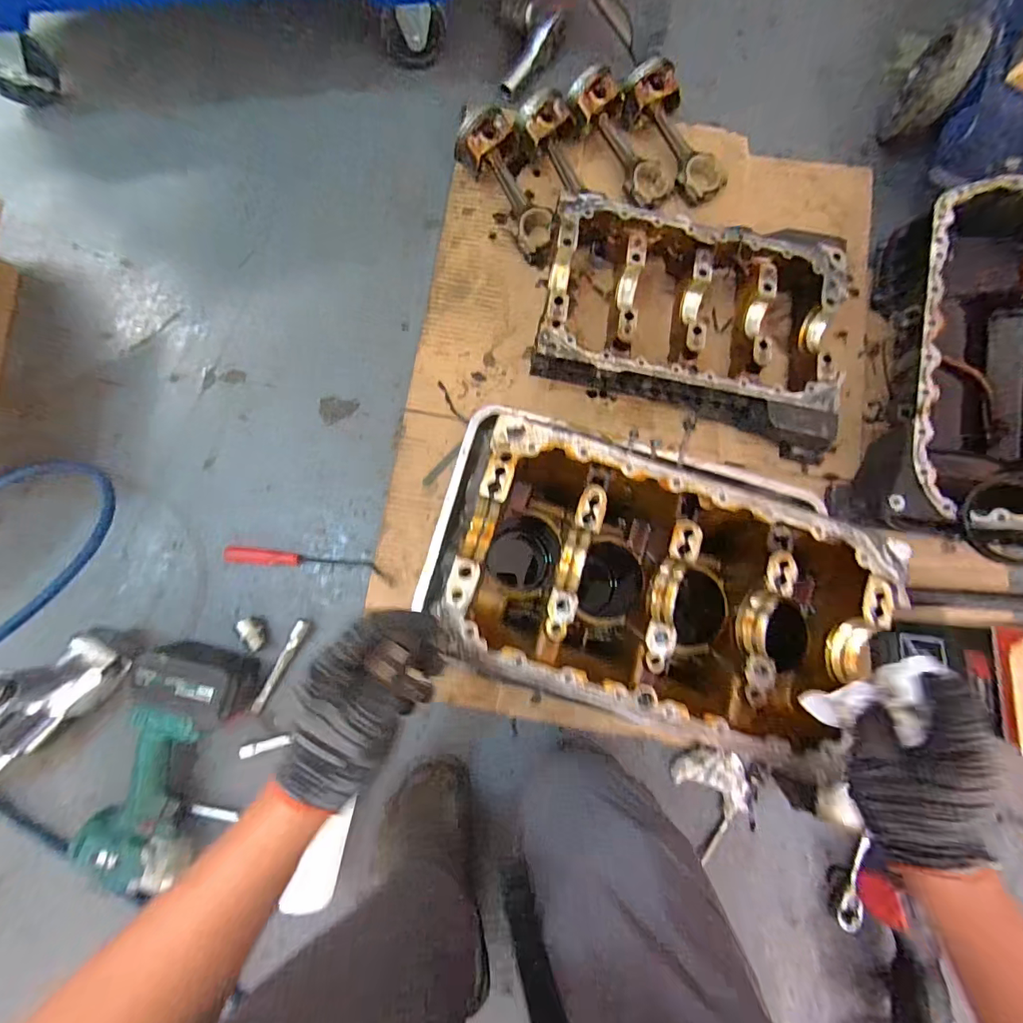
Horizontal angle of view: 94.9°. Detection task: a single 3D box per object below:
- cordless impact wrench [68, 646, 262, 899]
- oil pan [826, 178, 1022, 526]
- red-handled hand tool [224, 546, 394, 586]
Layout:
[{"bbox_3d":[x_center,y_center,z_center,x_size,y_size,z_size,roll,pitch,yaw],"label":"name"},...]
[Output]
[{"bbox_3d":[-0.403,0.294,0.556,0.122,0.075,0.264,17,81,-1],"label":"cordless impact wrench"},{"bbox_3d":[0.649,-0.185,0.649,0.276,0.192,0.483,16,81,-1],"label":"oil pan"},{"bbox_3d":[-0.271,0.071,0.630,0.230,0.017,0.024,8,81,0],"label":"red-handled hand tool"}]

